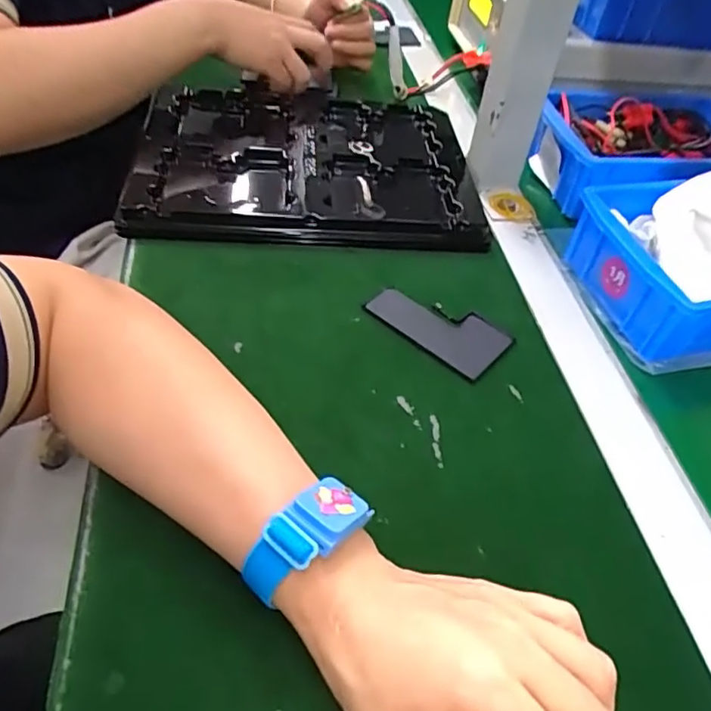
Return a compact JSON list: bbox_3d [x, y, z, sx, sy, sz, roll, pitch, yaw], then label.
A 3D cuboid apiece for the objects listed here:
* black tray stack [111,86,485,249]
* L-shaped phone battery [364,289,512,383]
[{"bbox_3d":[-0.050,-0.178,0.520,0.301,0.028,0.224,0,48,-5],"label":"black tray stack"},{"bbox_3d":[0.058,-0.023,0.412,0.094,0.007,0.050,32,53,22],"label":"L-shaped phone battery"}]

